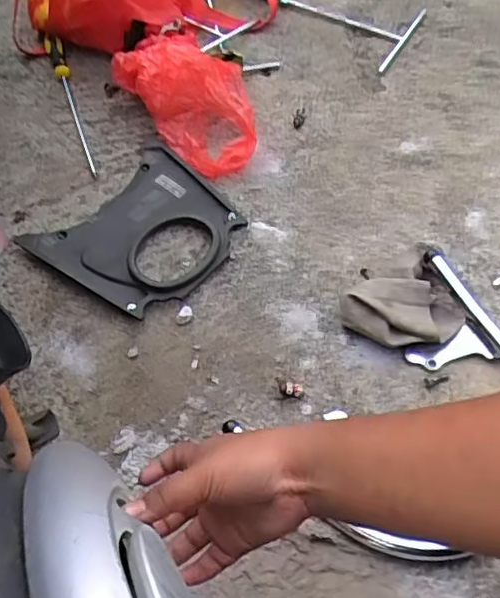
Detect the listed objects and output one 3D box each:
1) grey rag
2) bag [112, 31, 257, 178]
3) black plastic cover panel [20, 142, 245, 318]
[{"bbox_3d":[0.192,0.010,0.783,0.149,0.054,0.104,2,59,6],"label":"grey rag"},{"bbox_3d":[-0.088,-0.329,0.981,0.160,0.095,0.283,-31,61,-14],"label":"bag"},{"bbox_3d":[-0.162,-0.091,0.897,0.246,0.026,0.233,-41,64,-19],"label":"black plastic cover panel"}]

